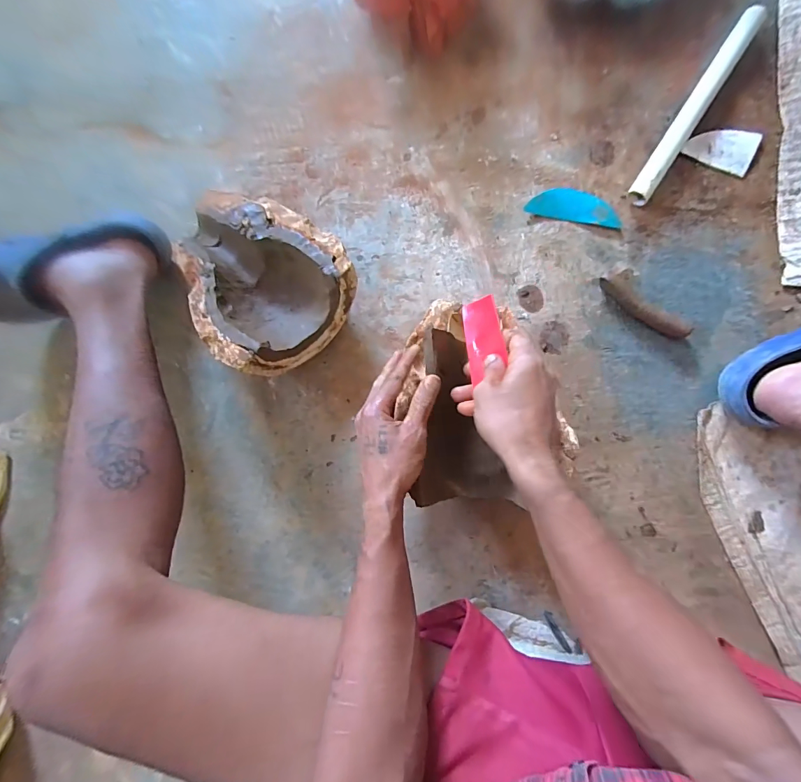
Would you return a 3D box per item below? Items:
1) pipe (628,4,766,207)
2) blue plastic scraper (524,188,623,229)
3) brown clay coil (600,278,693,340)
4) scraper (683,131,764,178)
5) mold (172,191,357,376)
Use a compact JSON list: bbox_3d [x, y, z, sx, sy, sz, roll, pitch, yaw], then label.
[{"bbox_3d":[0.364,-0.348,0.493,0.026,0.026,0.260,33,91,7],"label":"pipe"},{"bbox_3d":[0.224,-0.238,0.512,0.116,0.007,0.039,15,88,7],"label":"blue plastic scraper"},{"bbox_3d":[0.295,-0.099,0.487,0.115,0.024,0.020,37,91,7],"label":"brown clay coil"},{"bbox_3d":[0.401,-0.304,0.499,0.076,0.009,0.056,26,84,15],"label":"scraper"},{"bbox_3d":[-0.179,-0.143,0.499,0.224,0.109,0.176,42,92,7],"label":"mold"}]

